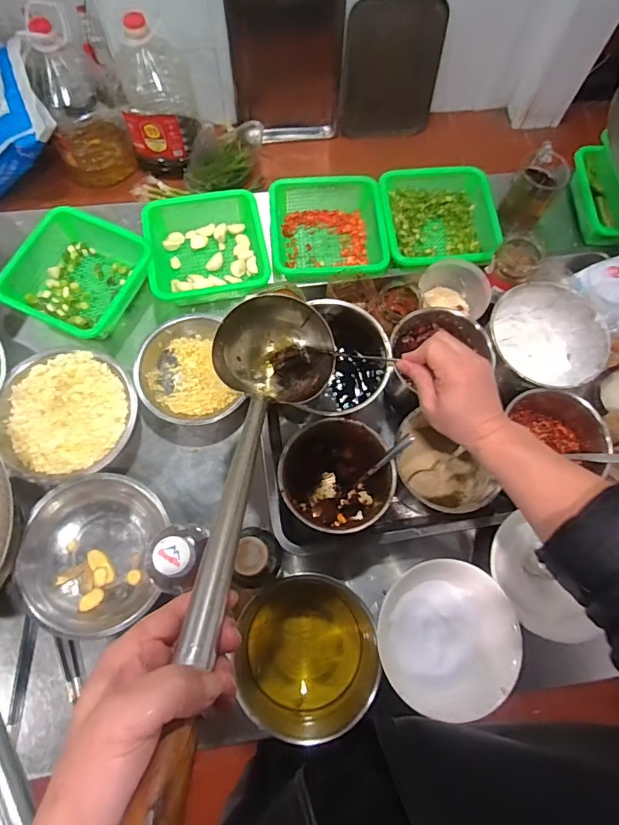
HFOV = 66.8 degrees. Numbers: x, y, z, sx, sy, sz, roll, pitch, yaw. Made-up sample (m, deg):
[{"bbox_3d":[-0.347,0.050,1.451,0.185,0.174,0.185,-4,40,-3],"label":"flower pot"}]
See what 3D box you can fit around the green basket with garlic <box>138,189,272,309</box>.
[{"bbox_3d":[-0.156,-0.251,0.721,0.172,0.064,0.183,-10,72,-6],"label":"green basket with garlic"}]

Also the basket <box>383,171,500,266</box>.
[{"bbox_3d":[0.202,-0.300,0.751,0.176,0.062,0.188,-6,72,-5],"label":"basket"}]

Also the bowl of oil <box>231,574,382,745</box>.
[{"bbox_3d":[-0.007,0.271,0.516,0.148,0.097,0.167,8,71,0],"label":"bowl of oil"}]

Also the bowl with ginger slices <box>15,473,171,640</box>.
[{"bbox_3d":[-0.266,0.174,0.578,0.159,0.058,0.179,8,71,0],"label":"bowl with ginger slices"}]

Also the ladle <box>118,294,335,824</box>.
[{"bbox_3d":[-0.056,0.067,0.358,0.120,0.088,0.494,7,41,0],"label":"ladle"}]

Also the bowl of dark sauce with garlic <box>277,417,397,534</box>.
[{"bbox_3d":[0.031,0.092,0.608,0.132,0.121,0.131,1,71,-2],"label":"bowl of dark sauce with garlic"}]

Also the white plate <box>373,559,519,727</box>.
[{"bbox_3d":[0.147,0.237,0.499,0.149,0.023,0.143,1,71,-2],"label":"white plate"}]

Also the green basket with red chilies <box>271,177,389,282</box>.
[{"bbox_3d":[0.029,-0.273,0.734,0.175,0.066,0.200,-3,71,-3],"label":"green basket with red chilies"}]

